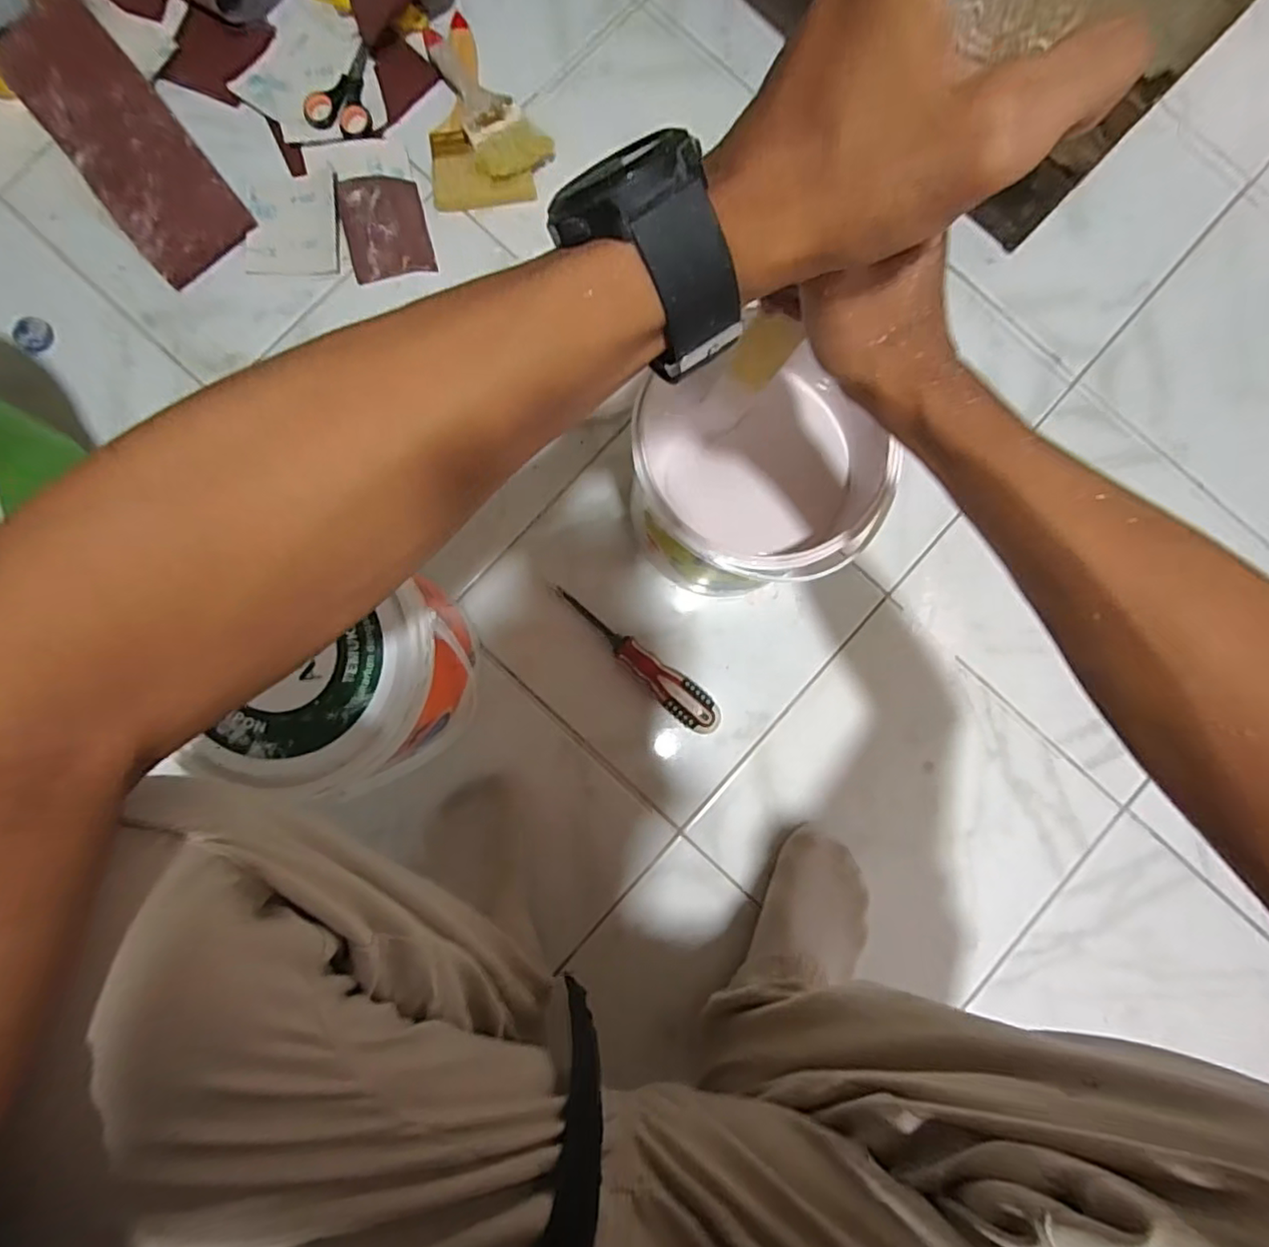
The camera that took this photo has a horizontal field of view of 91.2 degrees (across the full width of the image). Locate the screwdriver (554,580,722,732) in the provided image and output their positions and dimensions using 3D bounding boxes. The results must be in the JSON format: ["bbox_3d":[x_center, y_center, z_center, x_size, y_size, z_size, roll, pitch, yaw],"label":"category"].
[{"bbox_3d":[0.002,0.029,0.570,0.191,0.031,0.034,43,85,2],"label":"screwdriver"}]

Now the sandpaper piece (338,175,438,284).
[{"bbox_3d":[-0.243,-0.386,0.607,0.079,0.012,0.111,-15,86,-3],"label":"sandpaper piece"}]

